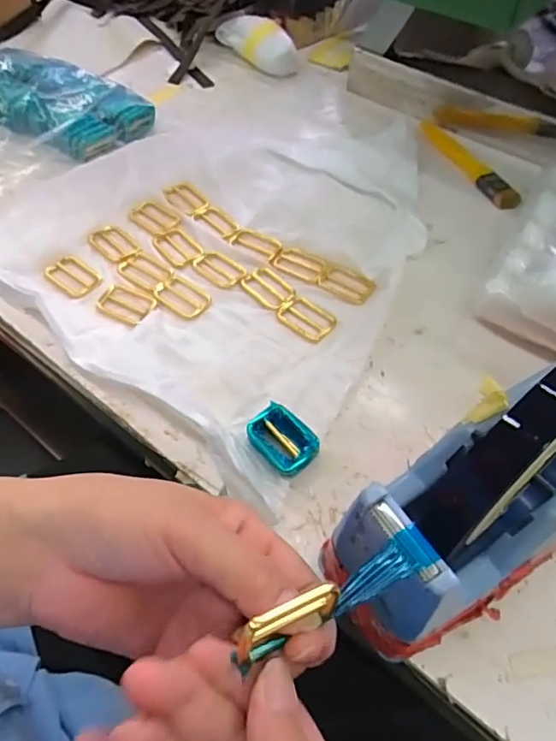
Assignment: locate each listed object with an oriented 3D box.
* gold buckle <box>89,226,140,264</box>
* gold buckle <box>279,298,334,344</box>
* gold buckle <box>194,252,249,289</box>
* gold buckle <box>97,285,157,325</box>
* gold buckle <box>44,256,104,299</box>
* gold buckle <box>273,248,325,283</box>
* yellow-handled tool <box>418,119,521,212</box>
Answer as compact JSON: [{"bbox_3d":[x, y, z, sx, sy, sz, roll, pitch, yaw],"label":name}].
[{"bbox_3d":[-0.144,-0.113,0.478,0.032,0.007,0.048,-38,63,-24],"label":"gold buckle"},{"bbox_3d":[0.022,-0.042,0.431,0.046,0.004,0.030,35,62,22],"label":"gold buckle"},{"bbox_3d":[-0.049,-0.088,0.463,0.046,0.004,0.030,37,62,23],"label":"gold buckle"},{"bbox_3d":[-0.120,-0.054,0.436,0.054,0.008,0.031,26,60,23],"label":"gold buckle"},{"bbox_3d":[-0.171,-0.079,0.452,0.044,0.005,0.032,33,61,21],"label":"gold buckle"},{"bbox_3d":[0.019,-0.092,0.469,0.046,0.004,0.025,23,58,15],"label":"gold buckle"},{"bbox_3d":[0.190,-0.213,0.549,0.027,0.013,0.155,-20,57,-14],"label":"yellow-handled tool"}]

